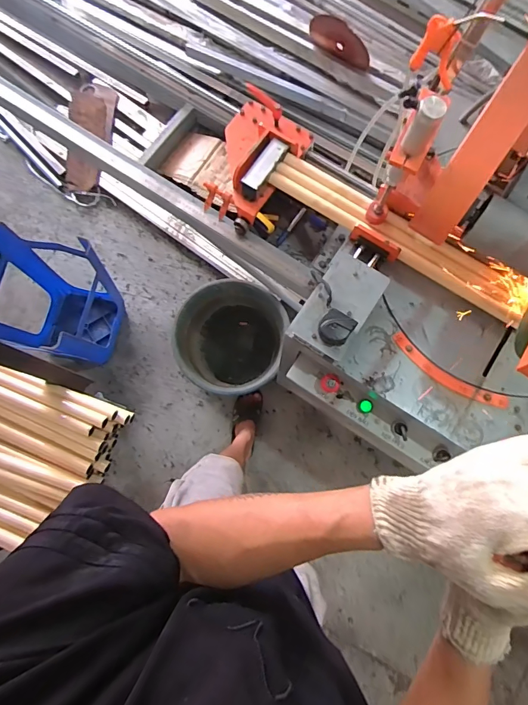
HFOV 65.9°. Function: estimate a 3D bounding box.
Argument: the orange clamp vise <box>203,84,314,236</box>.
[{"bbox_3d":[-0.033,-0.421,0.910,0.175,0.123,0.257,34,79,7],"label":"orange clamp vise"}]

